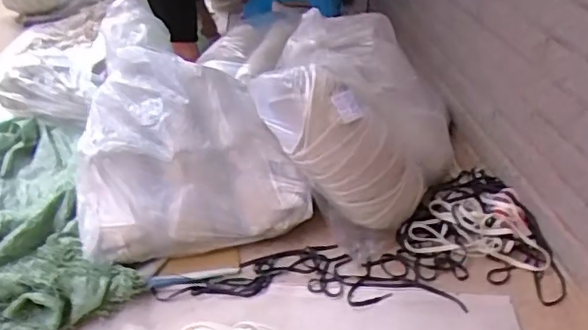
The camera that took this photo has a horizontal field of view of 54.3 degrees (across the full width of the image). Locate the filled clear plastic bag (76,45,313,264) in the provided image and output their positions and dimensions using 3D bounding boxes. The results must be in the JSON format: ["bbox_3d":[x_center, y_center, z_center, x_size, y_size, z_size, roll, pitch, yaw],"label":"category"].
[{"bbox_3d":[-0.206,-0.024,1.089,0.392,0.267,0.339,-10,35,-10],"label":"filled clear plastic bag"}]

